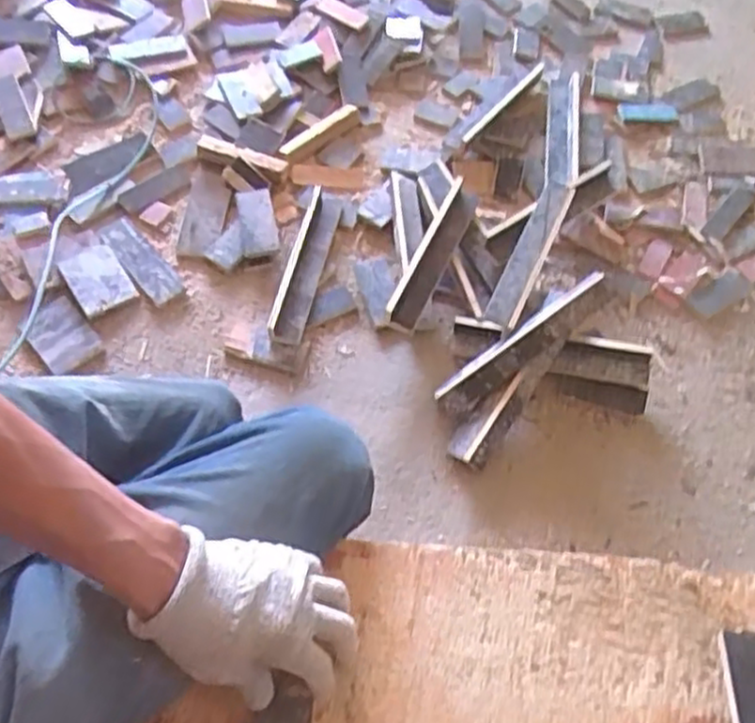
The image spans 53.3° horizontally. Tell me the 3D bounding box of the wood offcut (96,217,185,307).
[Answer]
[{"bbox_3d":[-0.523,-0.227,1.644,0.086,0.014,0.258,-33,67,-20],"label":"wood offcut"}]

